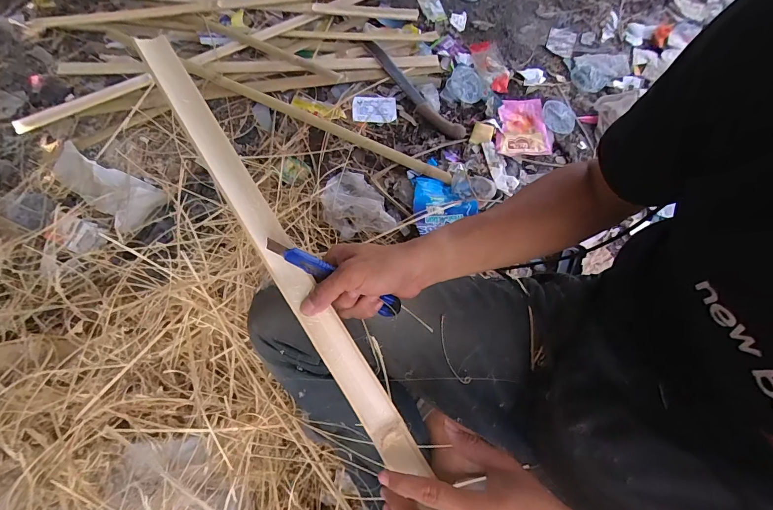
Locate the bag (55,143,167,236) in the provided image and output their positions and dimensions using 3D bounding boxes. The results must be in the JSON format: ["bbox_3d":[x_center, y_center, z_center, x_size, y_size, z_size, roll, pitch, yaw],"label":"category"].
[{"bbox_3d":[-0.610,-0.153,0.797,0.243,0.046,0.115,30,69,11],"label":"bag"}]

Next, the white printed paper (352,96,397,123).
[{"bbox_3d":[-0.030,-0.366,0.929,0.109,0.010,0.078,-4,76,-6],"label":"white printed paper"}]

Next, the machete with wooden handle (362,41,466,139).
[{"bbox_3d":[0.060,-0.418,0.943,0.057,0.018,0.367,-40,78,-14],"label":"machete with wooden handle"}]

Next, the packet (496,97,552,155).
[{"bbox_3d":[0.344,-0.327,0.933,0.138,0.016,0.173,3,71,-2],"label":"packet"}]

